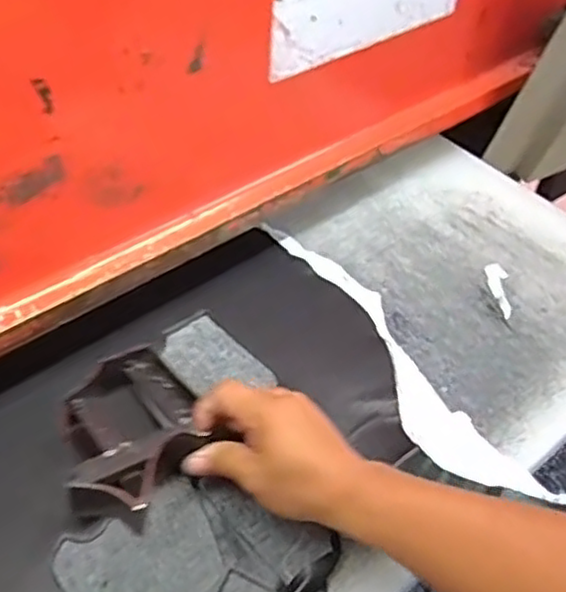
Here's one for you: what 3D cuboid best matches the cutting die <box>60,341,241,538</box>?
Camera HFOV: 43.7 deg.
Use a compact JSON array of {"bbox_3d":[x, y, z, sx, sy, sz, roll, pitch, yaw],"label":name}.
[{"bbox_3d":[-0.111,0.095,0.501,0.111,0.058,0.137,-28,55,-29],"label":"cutting die"}]

